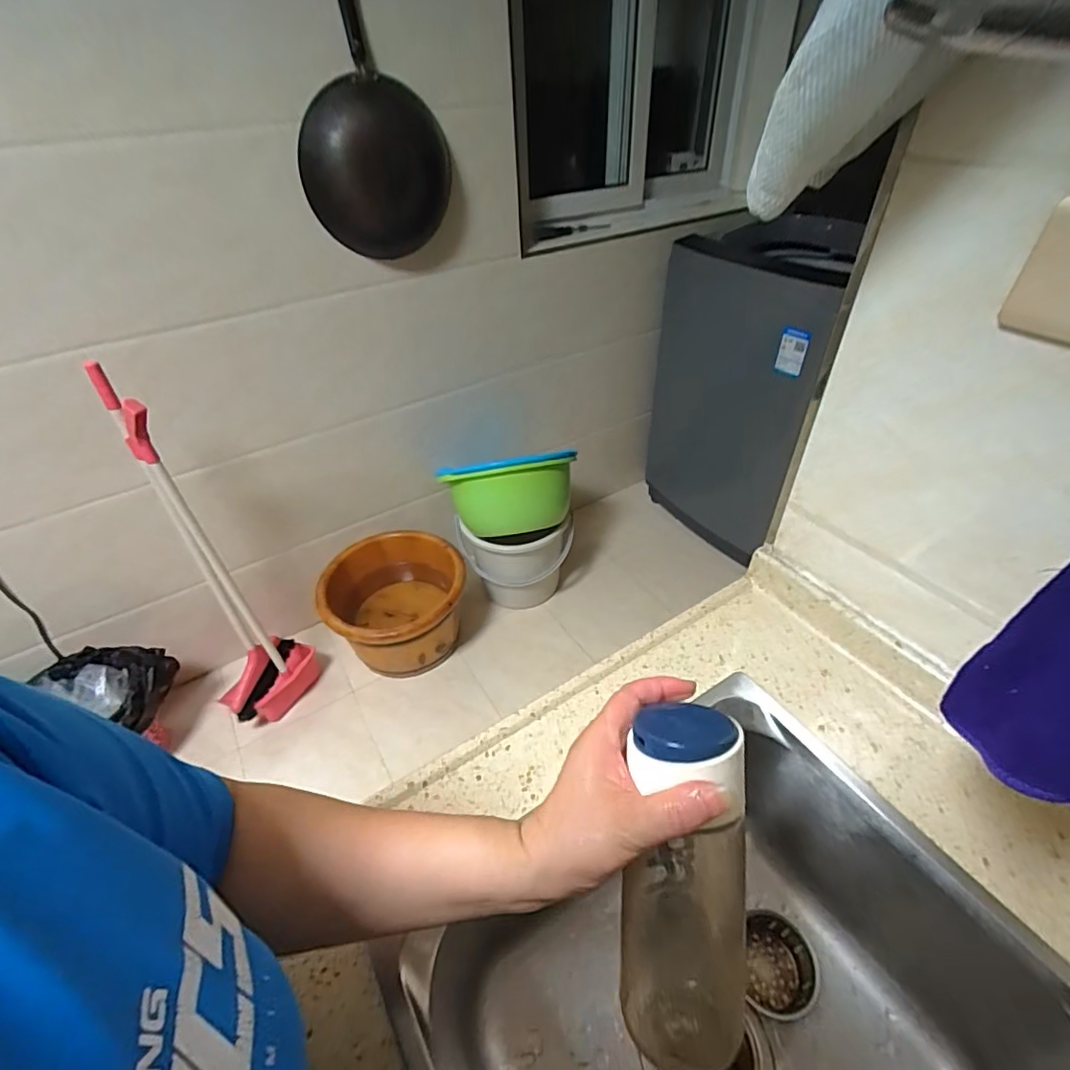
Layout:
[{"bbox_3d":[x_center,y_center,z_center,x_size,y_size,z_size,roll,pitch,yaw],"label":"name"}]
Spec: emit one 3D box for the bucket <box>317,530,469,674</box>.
[{"bbox_3d":[-0.386,0.219,1.531,0.372,0.276,0.349,-2,41,2],"label":"bucket"}]

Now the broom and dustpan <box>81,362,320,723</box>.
[{"bbox_3d":[-0.692,0.087,1.167,0.165,0.885,0.190,-8,42,-6],"label":"broom and dustpan"}]

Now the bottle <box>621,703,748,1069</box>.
[{"bbox_3d":[0.095,0.200,0.316,0.068,0.197,0.074,-5,18,0],"label":"bottle"}]

